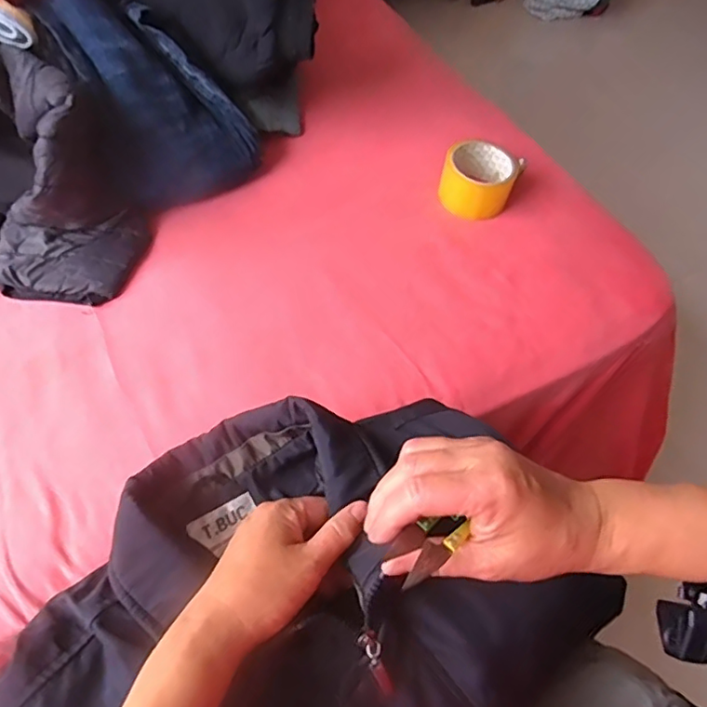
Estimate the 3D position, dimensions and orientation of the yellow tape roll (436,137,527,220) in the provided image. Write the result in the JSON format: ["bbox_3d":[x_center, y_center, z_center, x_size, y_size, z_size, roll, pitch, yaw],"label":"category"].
[{"bbox_3d":[0.158,-0.220,0.726,0.088,0.051,0.084,1,57,-2],"label":"yellow tape roll"}]

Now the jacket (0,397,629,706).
[{"bbox_3d":[-0.038,0.184,0.415,0.355,0.148,0.281,-36,67,-23],"label":"jacket"}]

